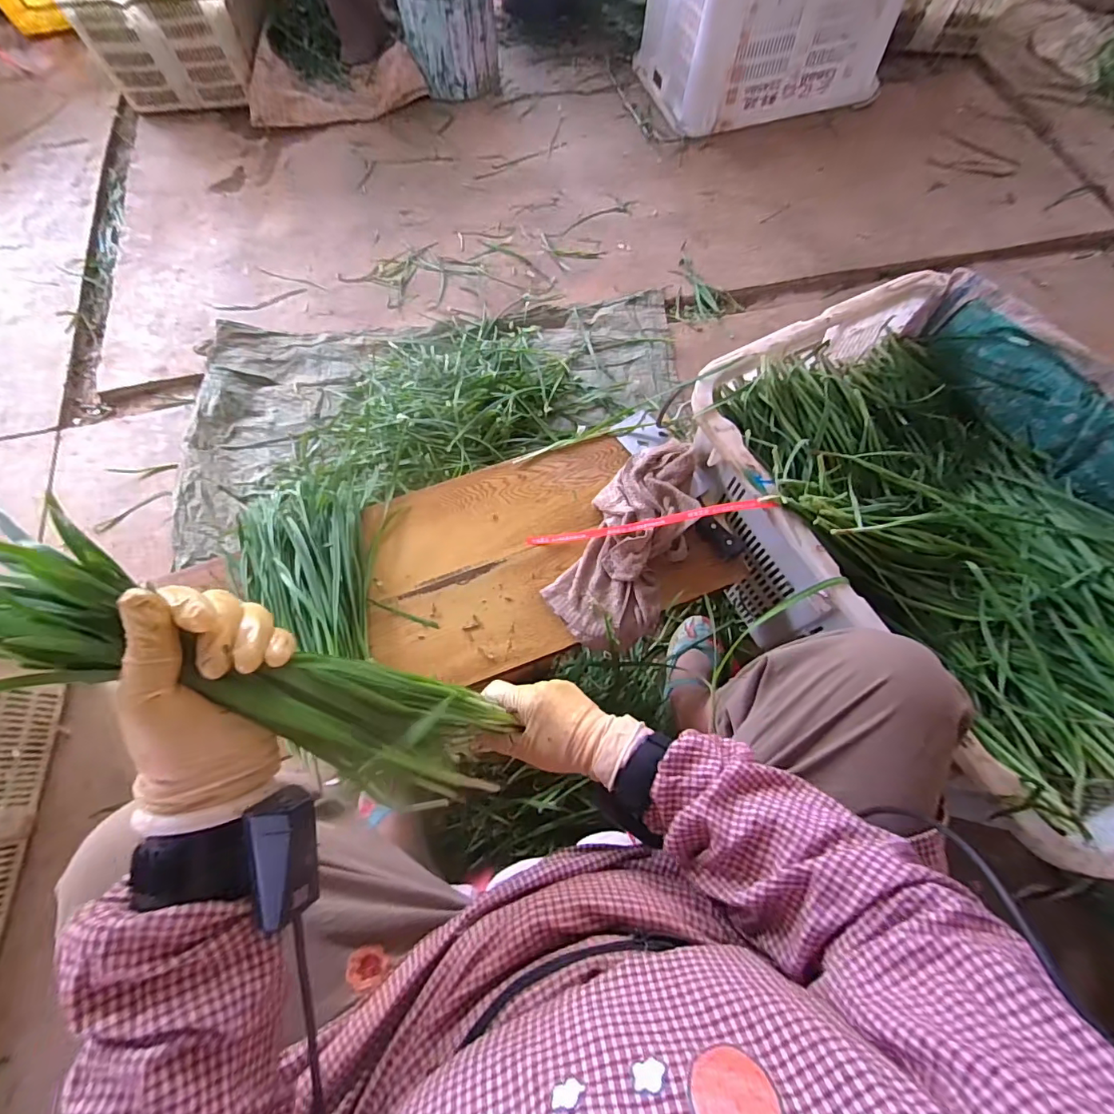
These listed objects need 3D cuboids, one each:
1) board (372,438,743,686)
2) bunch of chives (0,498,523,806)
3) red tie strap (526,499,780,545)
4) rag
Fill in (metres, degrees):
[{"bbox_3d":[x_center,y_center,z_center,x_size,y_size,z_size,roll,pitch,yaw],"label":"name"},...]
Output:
[{"bbox_3d":[-0.031,-0.014,0.703,0.483,0.023,0.295,-20,70,-9],"label":"board"},{"bbox_3d":[-0.177,0.097,0.336,0.361,0.072,0.088,35,65,-32],"label":"bunch of chives"},{"bbox_3d":[0.112,-0.045,0.651,0.325,0.031,0.020,-9,67,21],"label":"red tie strap"},{"bbox_3d":[0.109,-0.029,0.687,0.149,0.053,0.321,25,71,11],"label":"rag"}]

